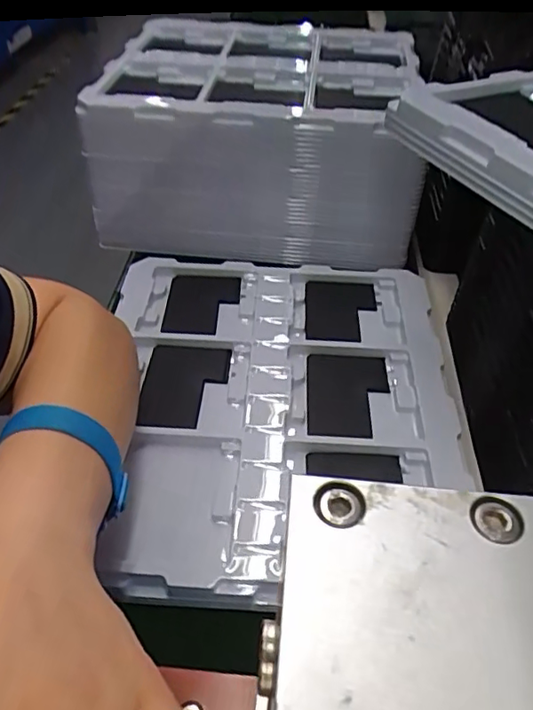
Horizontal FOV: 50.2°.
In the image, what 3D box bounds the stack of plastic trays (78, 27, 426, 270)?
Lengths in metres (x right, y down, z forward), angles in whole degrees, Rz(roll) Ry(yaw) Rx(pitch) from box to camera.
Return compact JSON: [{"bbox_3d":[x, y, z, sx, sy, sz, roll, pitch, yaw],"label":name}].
[{"bbox_3d":[-0.008,-0.227,0.597,0.326,0.146,0.234,9,45,7],"label":"stack of plastic trays"}]

